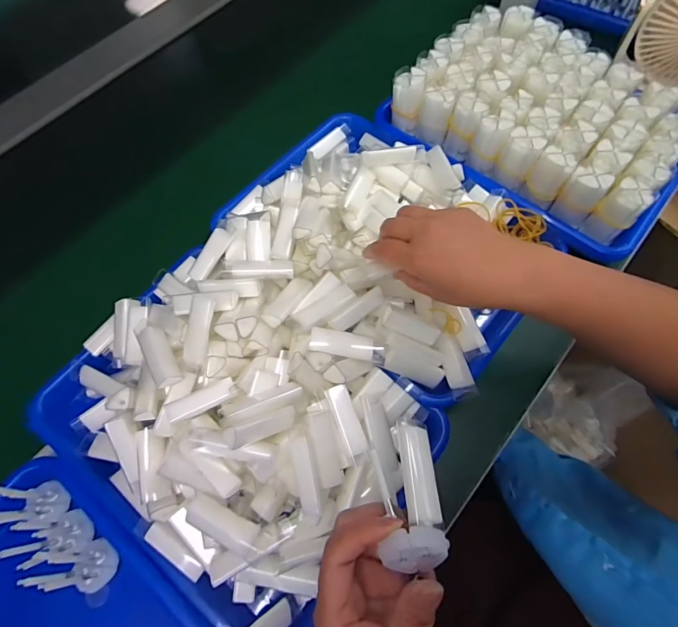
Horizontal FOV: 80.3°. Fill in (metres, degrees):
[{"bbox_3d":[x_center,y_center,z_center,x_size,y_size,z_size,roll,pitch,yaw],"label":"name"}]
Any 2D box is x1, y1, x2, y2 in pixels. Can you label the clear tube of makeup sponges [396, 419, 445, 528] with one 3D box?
[{"bbox_3d":[0.047,0.093,0.240,0.021,0.019,0.062,-3,53,1],"label":"clear tube of makeup sponges"}]

